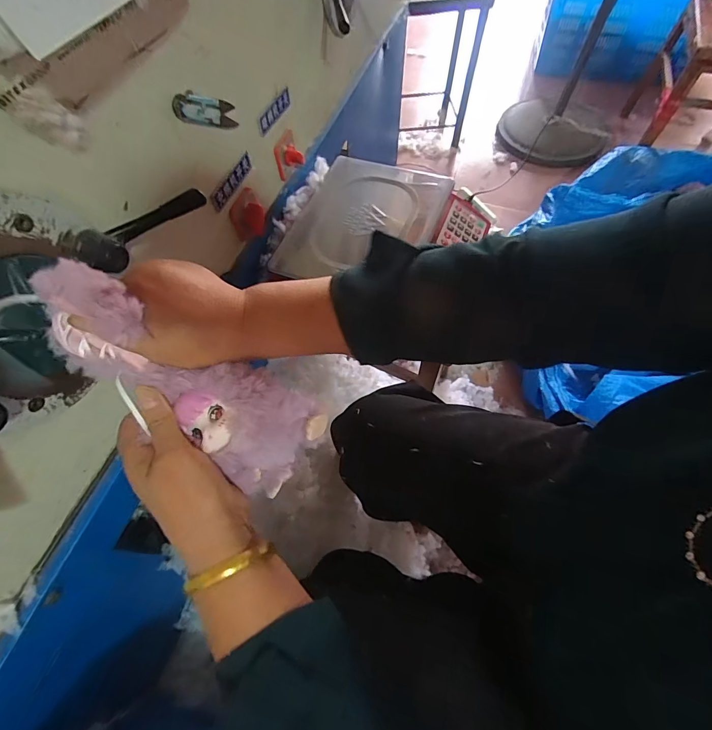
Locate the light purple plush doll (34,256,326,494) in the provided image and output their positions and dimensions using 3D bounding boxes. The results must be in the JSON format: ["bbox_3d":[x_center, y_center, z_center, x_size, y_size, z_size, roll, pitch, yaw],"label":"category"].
[{"bbox_3d":[-0.117,0.018,0.273,0.206,0.066,0.071,40,63,-26],"label":"light purple plush doll"}]

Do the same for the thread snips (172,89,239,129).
[{"bbox_3d":[-0.176,-0.299,0.447,0.011,0.030,0.108,18,31,11],"label":"thread snips"}]

